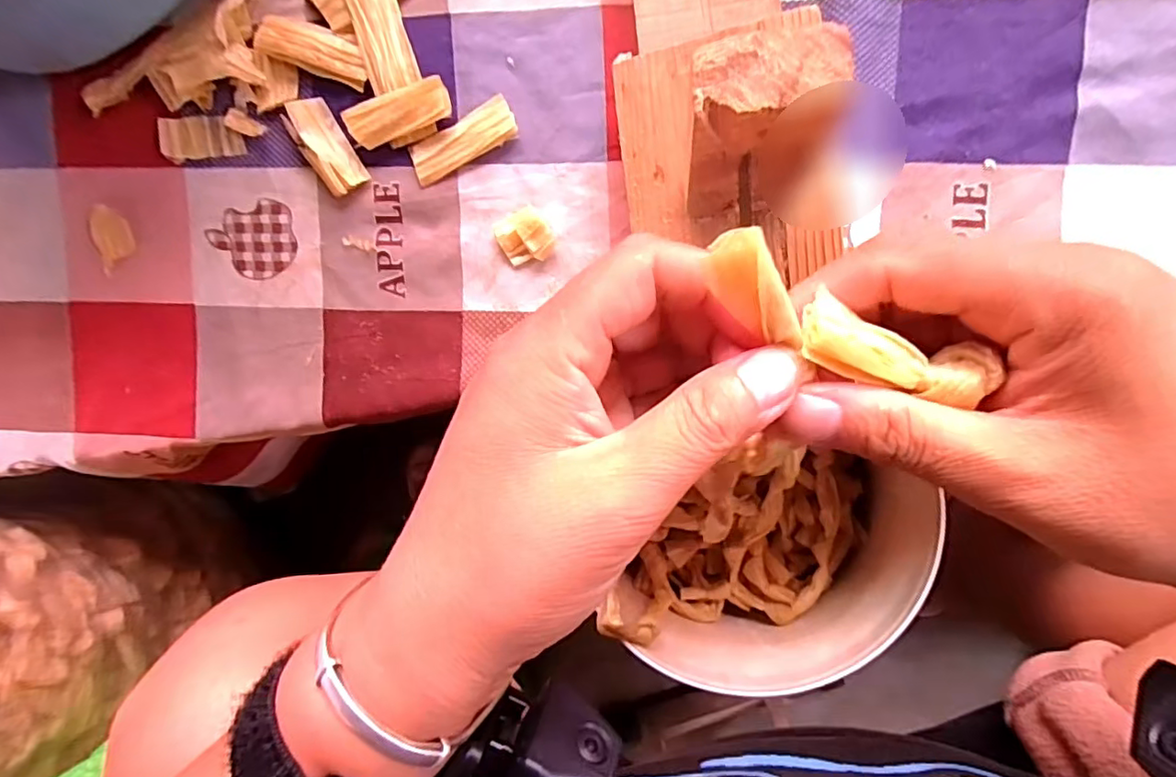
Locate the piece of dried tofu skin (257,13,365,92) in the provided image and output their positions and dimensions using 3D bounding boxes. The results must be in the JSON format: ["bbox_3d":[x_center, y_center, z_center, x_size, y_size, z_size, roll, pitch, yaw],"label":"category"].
[{"bbox_3d":[-0.139,-0.172,0.297,0.057,0.007,0.022,21,96,5],"label":"piece of dried tofu skin"}]

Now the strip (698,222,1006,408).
[{"bbox_3d":[0.064,-0.015,0.148,0.079,0.016,0.020,23,97,-14],"label":"strip"}]

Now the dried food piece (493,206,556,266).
[{"bbox_3d":[-0.031,-0.075,0.293,0.025,0.010,0.027,-36,89,8],"label":"dried food piece"}]

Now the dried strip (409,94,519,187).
[{"bbox_3d":[-0.063,-0.124,0.295,0.056,0.008,0.020,-24,91,8],"label":"dried strip"}]

